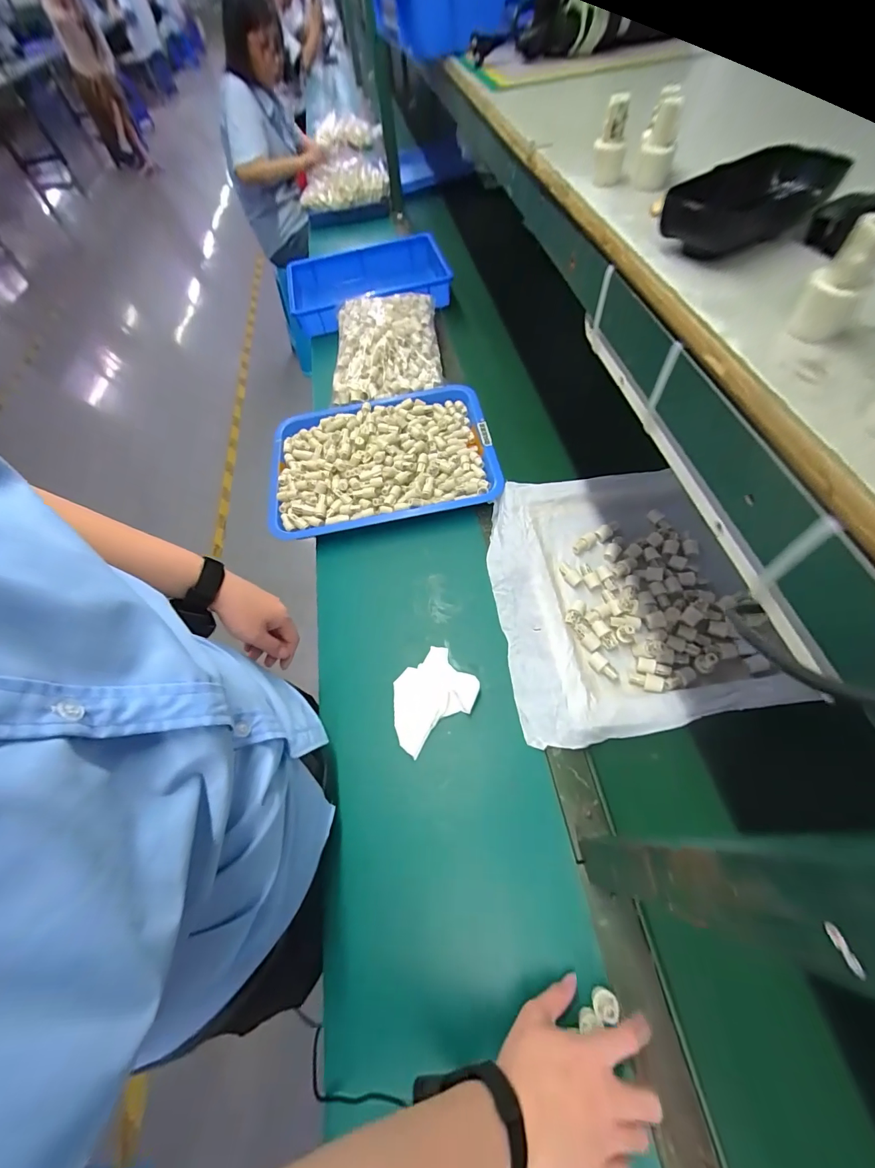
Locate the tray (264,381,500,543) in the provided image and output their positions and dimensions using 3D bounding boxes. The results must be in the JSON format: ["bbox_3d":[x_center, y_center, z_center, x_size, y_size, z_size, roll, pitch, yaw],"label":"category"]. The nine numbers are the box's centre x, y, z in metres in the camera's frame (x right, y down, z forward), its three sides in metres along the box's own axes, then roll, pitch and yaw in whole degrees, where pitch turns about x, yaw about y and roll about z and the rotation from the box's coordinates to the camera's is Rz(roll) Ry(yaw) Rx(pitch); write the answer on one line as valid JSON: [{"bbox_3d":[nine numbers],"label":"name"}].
[{"bbox_3d":[-0.115,-0.256,0.833,0.439,0.038,0.340,-9,60,-2],"label":"tray"}]

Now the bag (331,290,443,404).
[{"bbox_3d":[-0.120,-0.558,0.959,0.241,0.073,0.311,-6,59,2],"label":"bag"}]

